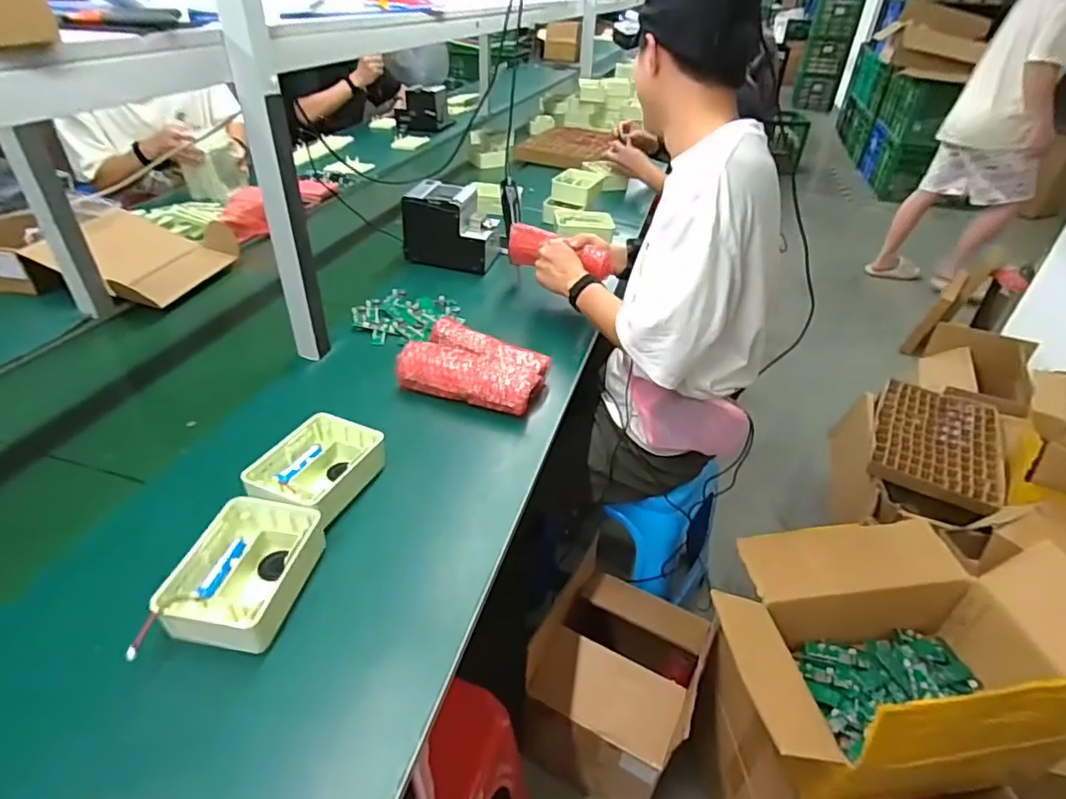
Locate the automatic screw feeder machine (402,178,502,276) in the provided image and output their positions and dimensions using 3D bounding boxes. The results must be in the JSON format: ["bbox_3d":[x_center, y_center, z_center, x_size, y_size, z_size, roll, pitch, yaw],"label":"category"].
[{"bbox_3d":[-0.174,-0.370,1.238,0.197,0.149,0.121,8,37,7],"label":"automatic screw feeder machine"}]

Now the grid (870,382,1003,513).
[{"bbox_3d":[1.072,0.110,1.511,0.287,0.052,0.452,22,40,24],"label":"grid"}]

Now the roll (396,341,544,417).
[{"bbox_3d":[-0.097,-0.037,0.867,0.207,0.061,0.068,11,37,11],"label":"roll"}]

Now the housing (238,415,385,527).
[{"bbox_3d":[-0.263,0.088,0.699,0.122,0.044,0.152,14,38,14],"label":"housing"}]

